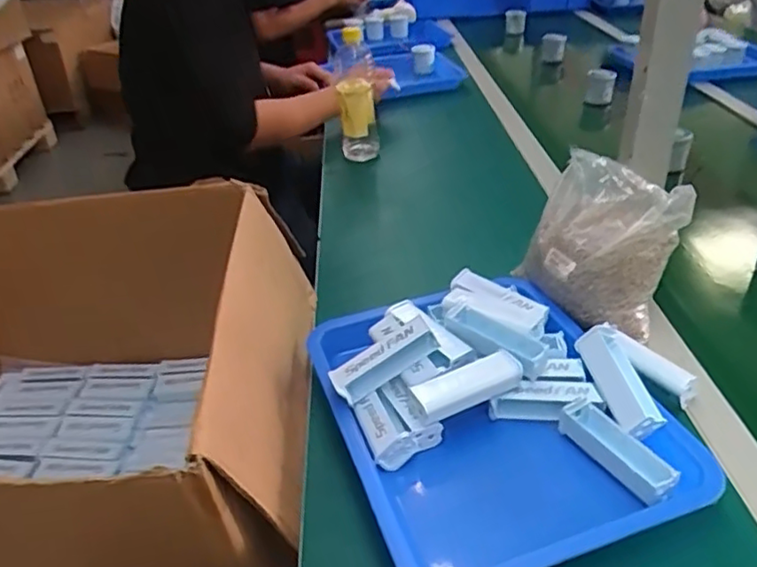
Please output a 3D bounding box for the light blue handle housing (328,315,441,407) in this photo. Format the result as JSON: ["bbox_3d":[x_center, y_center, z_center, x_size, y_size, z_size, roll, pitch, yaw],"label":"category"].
[{"bbox_3d":[0.006,0.069,0.582,0.099,0.026,0.028,-32,38,-3],"label":"light blue handle housing"}]

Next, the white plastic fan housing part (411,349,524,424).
[{"bbox_3d":[0.079,0.090,0.563,0.099,0.028,0.029,-17,36,-19],"label":"white plastic fan housing part"}]

